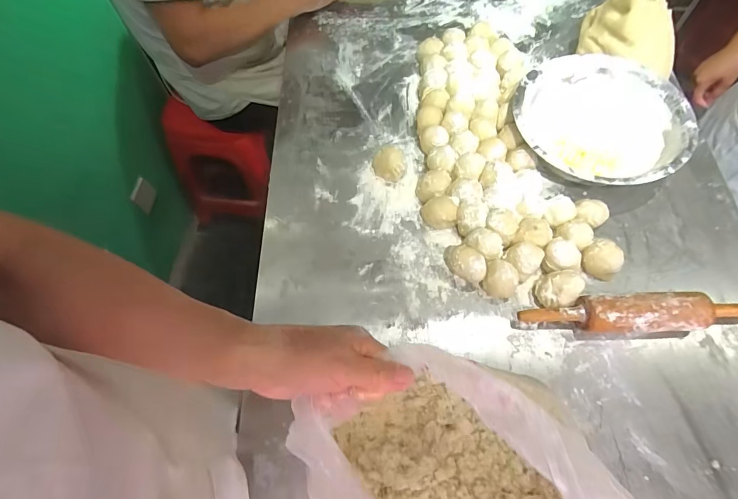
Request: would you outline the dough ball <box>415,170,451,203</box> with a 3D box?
[{"bbox_3d":[0.109,-0.103,0.684,0.054,0.044,0.049,6,65,6],"label":"dough ball"}]

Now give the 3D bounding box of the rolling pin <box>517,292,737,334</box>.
[{"bbox_3d":[0.389,0.093,0.575,0.337,0.059,0.054,-2,64,2],"label":"rolling pin"}]

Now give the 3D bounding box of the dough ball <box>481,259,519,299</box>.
[{"bbox_3d":[0.195,0.045,0.602,0.046,0.055,0.054,13,66,9],"label":"dough ball"}]

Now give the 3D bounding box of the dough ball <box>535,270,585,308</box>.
[{"bbox_3d":[0.278,0.061,0.597,0.056,0.052,0.053,-1,64,2],"label":"dough ball"}]

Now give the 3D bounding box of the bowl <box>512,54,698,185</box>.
[{"bbox_3d":[0.387,-0.209,0.700,0.273,0.084,0.260,-1,64,2],"label":"bowl"}]

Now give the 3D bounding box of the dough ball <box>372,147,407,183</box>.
[{"bbox_3d":[0.037,-0.152,0.721,0.061,0.045,0.055,1,64,3],"label":"dough ball"}]

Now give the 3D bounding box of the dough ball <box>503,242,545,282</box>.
[{"bbox_3d":[0.235,0.016,0.615,0.049,0.042,0.047,-1,64,2],"label":"dough ball"}]

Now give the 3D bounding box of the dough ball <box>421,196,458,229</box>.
[{"bbox_3d":[0.116,-0.060,0.664,0.047,0.043,0.047,-1,64,2],"label":"dough ball"}]

